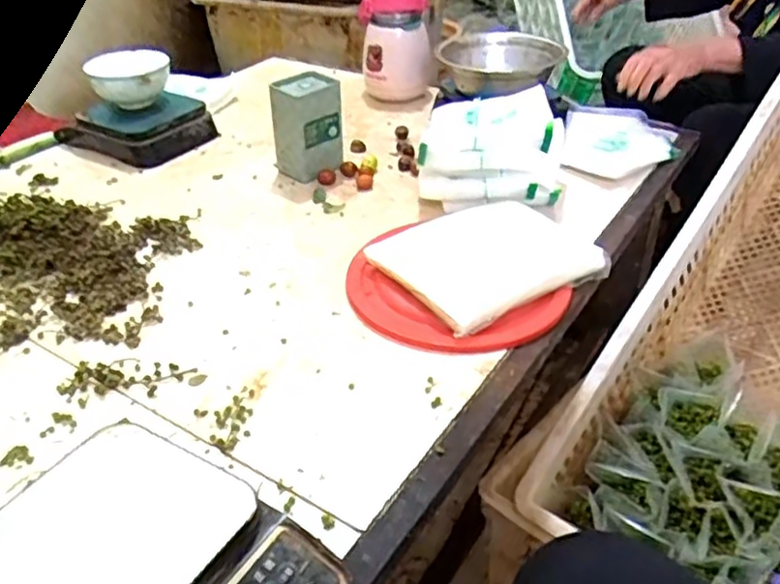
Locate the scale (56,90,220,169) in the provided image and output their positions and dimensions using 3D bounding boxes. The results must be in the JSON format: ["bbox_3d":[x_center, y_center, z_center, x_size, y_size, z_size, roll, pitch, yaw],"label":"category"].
[{"bbox_3d":[-0.380,-0.256,1.038,0.189,0.057,0.144,18,40,26],"label":"scale"}]

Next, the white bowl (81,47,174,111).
[{"bbox_3d":[-0.397,-0.326,1.039,0.113,0.064,0.113,-2,35,1],"label":"white bowl"}]

